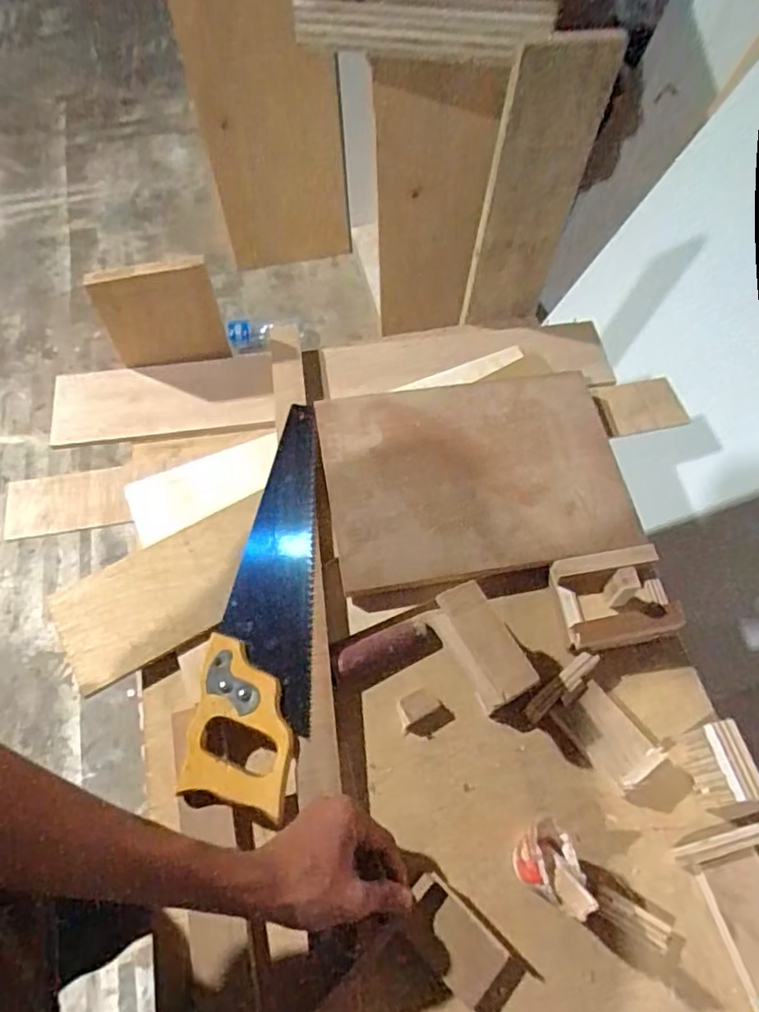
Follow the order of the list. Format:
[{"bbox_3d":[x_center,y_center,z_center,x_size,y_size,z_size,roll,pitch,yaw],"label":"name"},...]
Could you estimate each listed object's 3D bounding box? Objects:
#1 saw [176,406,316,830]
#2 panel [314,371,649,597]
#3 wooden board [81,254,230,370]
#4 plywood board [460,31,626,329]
[{"bbox_3d":[-0.112,0.077,0.620,0.104,0.036,0.410,3,60,0],"label":"saw"},{"bbox_3d":[0.099,-0.036,0.676,0.308,0.013,0.222,-8,67,-5],"label":"panel"},{"bbox_3d":[-0.255,-0.221,0.727,0.132,0.147,0.019,-10,59,-5],"label":"wooden board"},{"bbox_3d":[0.171,-0.338,0.702,0.103,0.342,0.023,-5,60,-6],"label":"plywood board"}]

